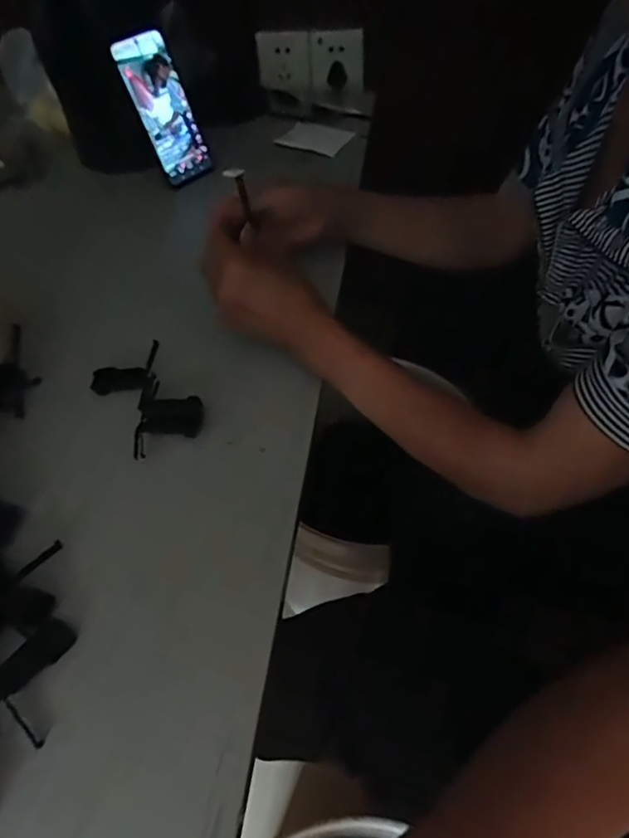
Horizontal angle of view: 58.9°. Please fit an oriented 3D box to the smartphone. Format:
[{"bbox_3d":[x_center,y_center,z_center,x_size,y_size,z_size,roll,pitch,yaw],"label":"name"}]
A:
[{"bbox_3d":[-0.178,-0.371,0.669,0.072,0.160,0.014,-41,38,-26],"label":"smartphone"}]

